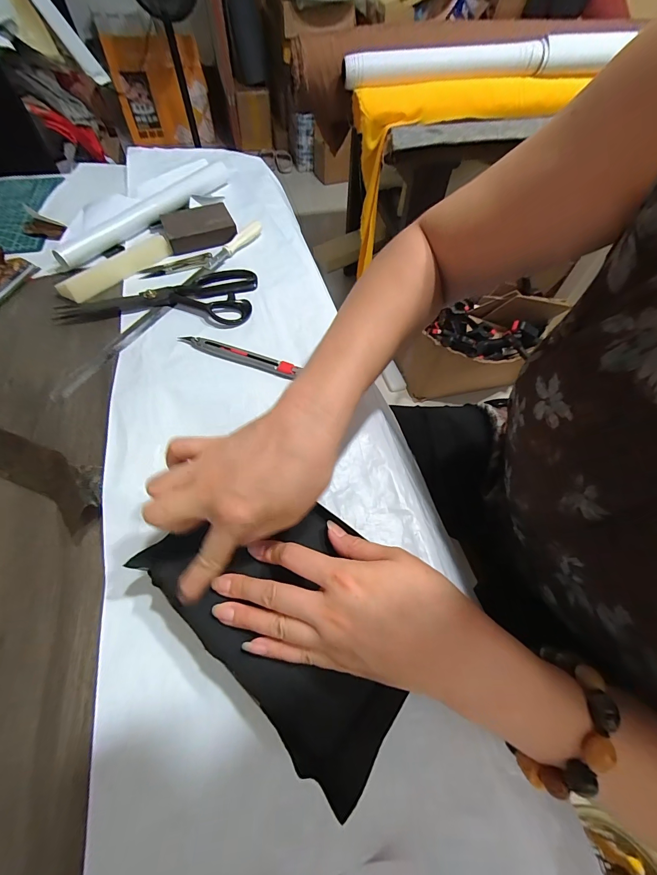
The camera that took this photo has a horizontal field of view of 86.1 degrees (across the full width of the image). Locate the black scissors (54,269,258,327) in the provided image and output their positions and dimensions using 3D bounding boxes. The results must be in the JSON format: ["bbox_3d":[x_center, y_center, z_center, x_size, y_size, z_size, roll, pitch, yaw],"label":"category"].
[{"bbox_3d":[-0.216,-0.185,0.457,0.233,0.012,0.098,-1,60,-2],"label":"black scissors"}]

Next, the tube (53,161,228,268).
[{"bbox_3d":[-0.269,-0.352,0.544,0.036,0.026,0.328,31,63,15],"label":"tube"}]

